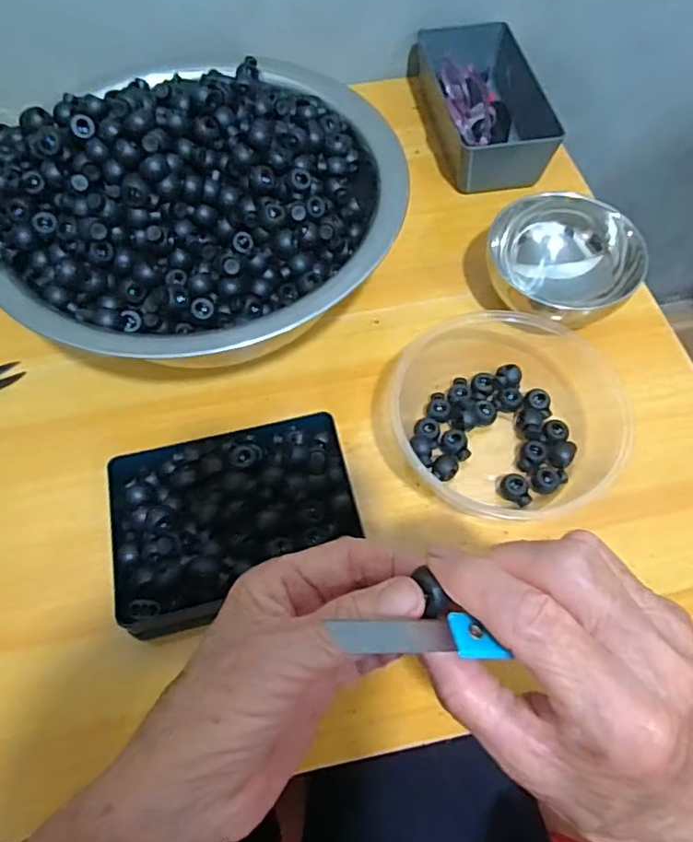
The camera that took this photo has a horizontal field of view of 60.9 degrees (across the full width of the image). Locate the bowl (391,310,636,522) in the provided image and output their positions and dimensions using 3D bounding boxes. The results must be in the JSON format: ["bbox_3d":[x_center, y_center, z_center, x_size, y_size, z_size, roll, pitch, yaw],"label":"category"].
[{"bbox_3d":[0.114,-0.015,0.393,0.155,0.053,0.148,0,62,0],"label":"bowl"}]

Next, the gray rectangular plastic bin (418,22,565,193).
[{"bbox_3d":[0.127,-0.292,0.543,0.099,0.047,0.178,-9,62,-5],"label":"gray rectangular plastic bin"}]

